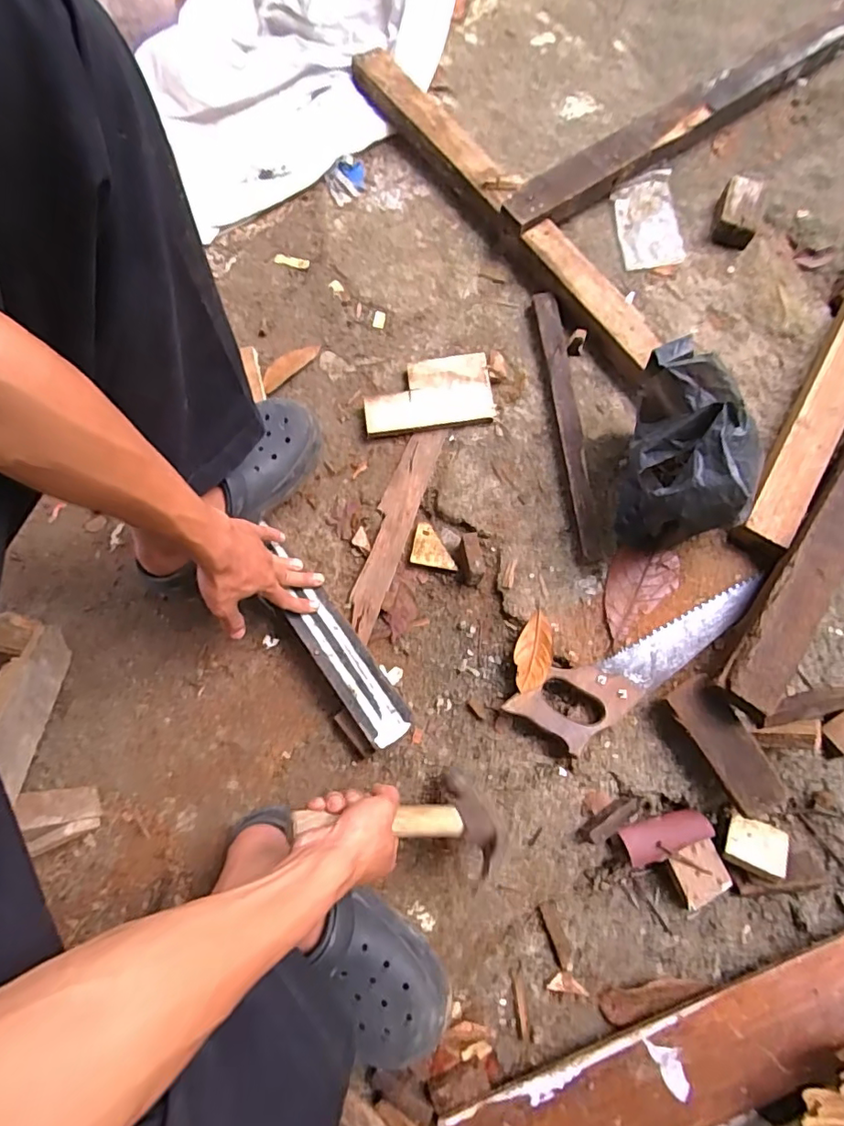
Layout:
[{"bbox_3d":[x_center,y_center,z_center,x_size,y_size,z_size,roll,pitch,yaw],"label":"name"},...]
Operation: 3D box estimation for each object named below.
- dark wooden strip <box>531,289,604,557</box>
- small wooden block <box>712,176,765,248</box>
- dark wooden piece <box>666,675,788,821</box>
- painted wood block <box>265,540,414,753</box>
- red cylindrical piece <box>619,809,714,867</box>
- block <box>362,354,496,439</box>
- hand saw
[{"bbox_3d":[0.197,-0.195,0.732,0.033,0.033,0.402,-5,75,-1],"label":"dark wooden strip"},{"bbox_3d":[0.476,-0.530,0.821,0.062,0.039,0.104,18,75,7],"label":"small wooden block"},{"bbox_3d":[0.331,0.199,0.590,0.057,0.013,0.146,-31,75,-7],"label":"dark wooden piece"},{"bbox_3d":[-0.101,0.093,0.629,0.058,0.013,0.255,-35,75,-8],"label":"painted wood block"},{"bbox_3d":[0.266,0.295,0.599,0.101,0.034,0.043,-16,74,-3],"label":"red cylindrical piece"},{"bbox_3d":[0.007,-0.234,0.759,0.174,0.026,0.102,-8,75,-1],"label":"block"},{"bbox_3d":[0.261,0.106,0.644,0.333,0.033,0.084,-33,77,-8],"label":"hand saw"}]

